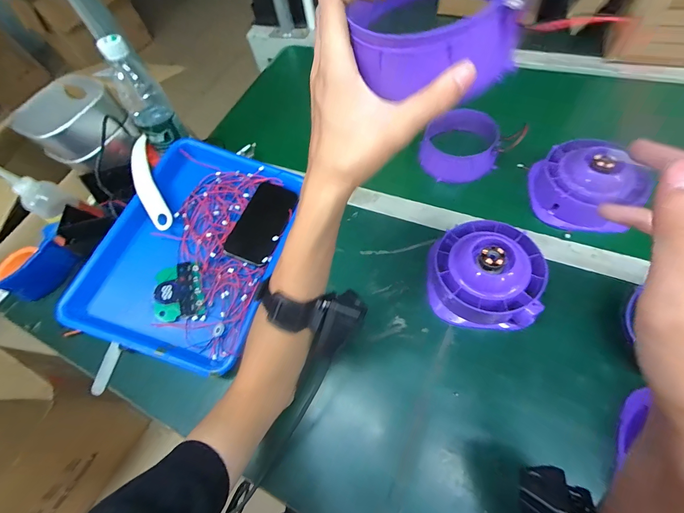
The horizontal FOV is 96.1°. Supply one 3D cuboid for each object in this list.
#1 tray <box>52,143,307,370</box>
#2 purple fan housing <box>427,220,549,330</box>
[{"bbox_3d":[-0.220,-0.016,0.470,0.242,0.051,0.328,13,64,9],"label":"tray"},{"bbox_3d":[0.182,0.023,0.402,0.136,0.076,0.137,1,62,10],"label":"purple fan housing"}]

